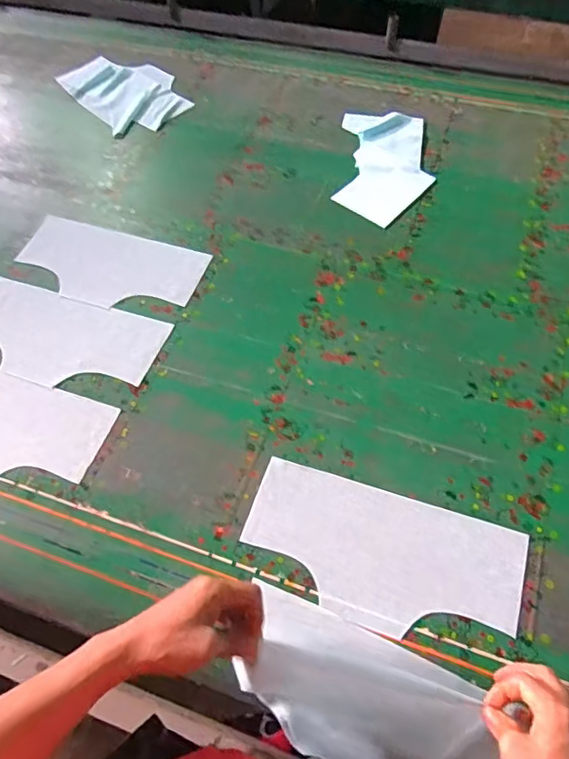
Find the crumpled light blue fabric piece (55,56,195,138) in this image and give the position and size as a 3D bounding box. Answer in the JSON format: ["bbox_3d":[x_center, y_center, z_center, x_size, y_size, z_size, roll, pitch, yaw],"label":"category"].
[{"bbox_3d":[-0.339,-0.605,1.110,0.179,0.022,0.304,-33,62,-17],"label":"crumpled light blue fabric piece"}]

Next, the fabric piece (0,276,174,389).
[{"bbox_3d":[-0.335,-0.061,0.773,0.304,0.008,0.146,16,61,17],"label":"fabric piece"}]

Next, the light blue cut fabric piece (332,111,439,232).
[{"bbox_3d":[0.177,-0.386,0.949,0.155,0.004,0.297,6,58,6],"label":"light blue cut fabric piece"}]

